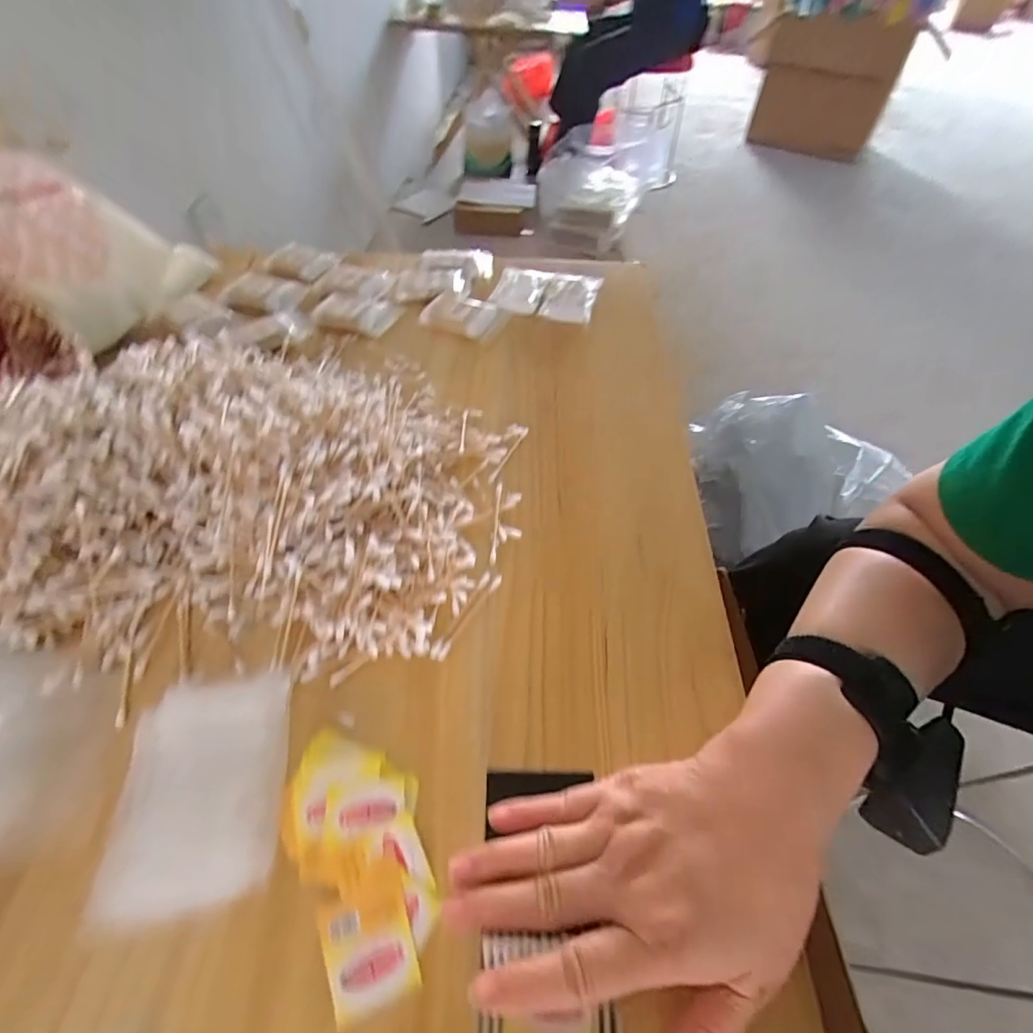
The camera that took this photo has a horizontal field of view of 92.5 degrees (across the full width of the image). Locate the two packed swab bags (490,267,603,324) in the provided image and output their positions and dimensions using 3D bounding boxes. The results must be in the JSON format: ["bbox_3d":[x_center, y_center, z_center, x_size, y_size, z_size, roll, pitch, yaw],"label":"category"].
[{"bbox_3d":[0.038,-0.282,0.624,0.125,0.016,0.095,10,52,6],"label":"two packed swab bags"}]

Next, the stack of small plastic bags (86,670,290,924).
[{"bbox_3d":[-0.172,0.146,0.273,0.076,0.018,0.112,-8,52,-8],"label":"stack of small plastic bags"}]

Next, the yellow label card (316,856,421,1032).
[{"bbox_3d":[-0.072,0.202,0.238,0.041,0.004,0.053,-17,54,-15],"label":"yellow label card"}]

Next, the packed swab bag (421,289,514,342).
[{"bbox_3d":[-0.059,-0.237,0.580,0.083,0.018,0.068,20,53,14],"label":"packed swab bag"}]

